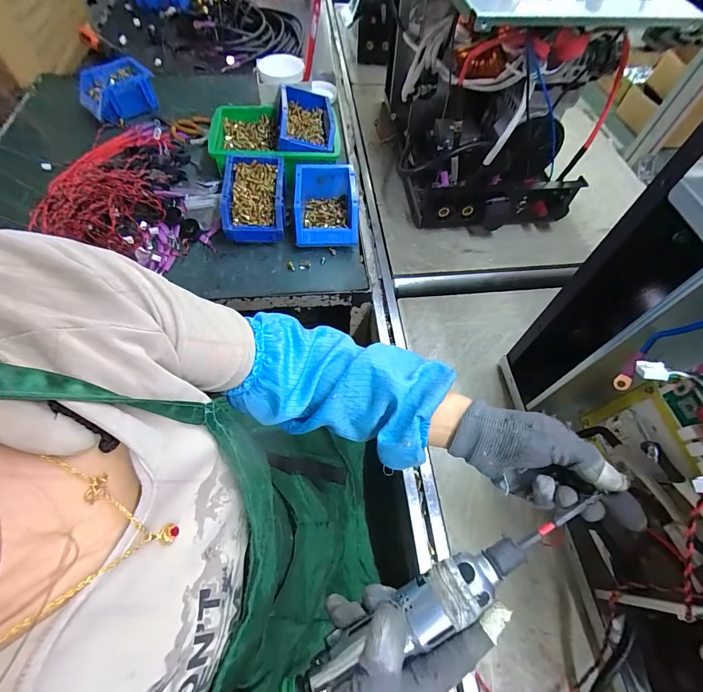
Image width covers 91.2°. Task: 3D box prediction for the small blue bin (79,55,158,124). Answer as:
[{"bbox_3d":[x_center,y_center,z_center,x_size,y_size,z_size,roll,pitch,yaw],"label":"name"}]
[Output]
[{"bbox_3d":[-0.530,-0.579,0.780,0.152,0.072,0.112,-29,65,-17],"label":"small blue bin"}]

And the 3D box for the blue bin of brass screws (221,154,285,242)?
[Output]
[{"bbox_3d":[-0.174,-0.261,0.631,0.104,0.083,0.162,-4,60,-4],"label":"blue bin of brass screws"}]

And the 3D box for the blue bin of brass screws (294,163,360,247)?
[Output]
[{"bbox_3d":[-0.045,-0.255,0.623,0.107,0.063,0.149,-1,60,-3],"label":"blue bin of brass screws"}]

